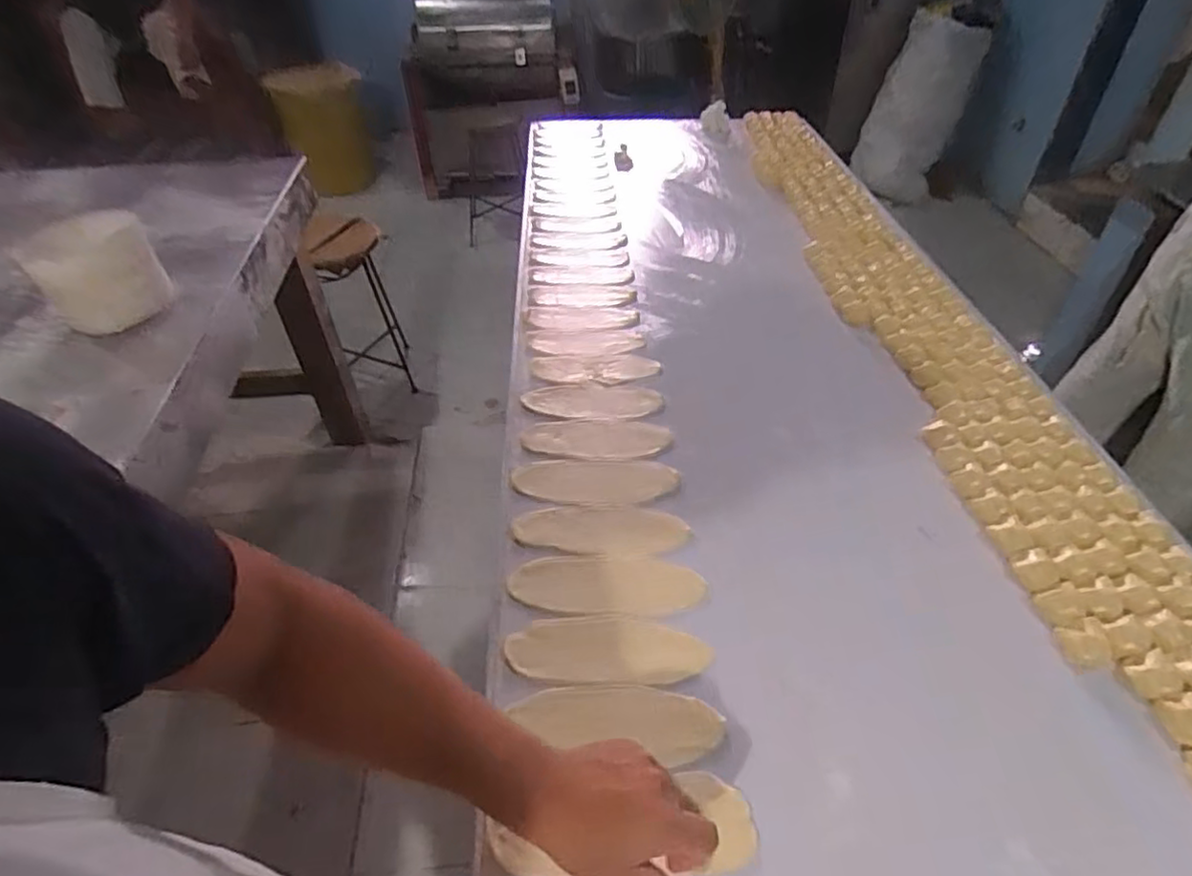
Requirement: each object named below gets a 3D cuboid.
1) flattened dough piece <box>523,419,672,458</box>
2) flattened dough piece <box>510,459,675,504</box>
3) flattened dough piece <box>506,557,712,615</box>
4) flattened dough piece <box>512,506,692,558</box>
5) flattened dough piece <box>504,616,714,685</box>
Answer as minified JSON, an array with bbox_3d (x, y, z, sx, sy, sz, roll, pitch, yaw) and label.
[{"bbox_3d":[0.000,-0.001,0.882,0.190,0.010,0.077,-2,42,-2],"label":"flattened dough piece"},{"bbox_3d":[-0.001,0.052,0.822,0.197,0.008,0.072,-1,42,-2],"label":"flattened dough piece"},{"bbox_3d":[0.012,0.156,0.704,0.201,0.008,0.073,-2,42,-2],"label":"flattened dough piece"},{"bbox_3d":[0.007,0.107,0.765,0.195,0.008,0.075,-1,42,-2],"label":"flattened dough piece"},{"bbox_3d":[0.012,0.206,0.648,0.193,0.007,0.071,0,42,0],"label":"flattened dough piece"}]

